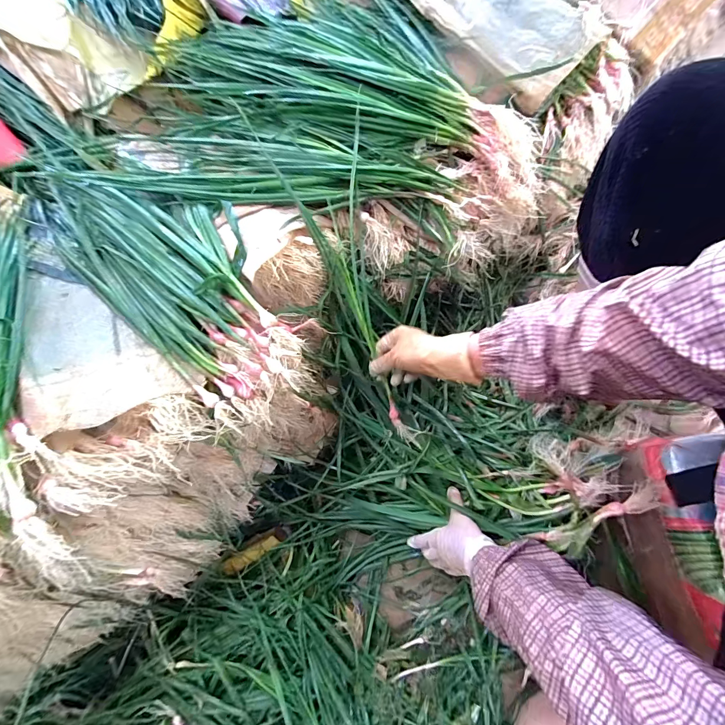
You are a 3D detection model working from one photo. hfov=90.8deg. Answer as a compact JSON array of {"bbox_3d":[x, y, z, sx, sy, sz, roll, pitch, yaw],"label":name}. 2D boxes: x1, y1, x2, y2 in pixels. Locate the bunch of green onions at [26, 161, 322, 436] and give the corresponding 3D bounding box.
[{"bbox_3d":[-0.254,-0.120,0.479,0.445,0.082,0.170,42,72,6],"label":"bunch of green onions"}]

